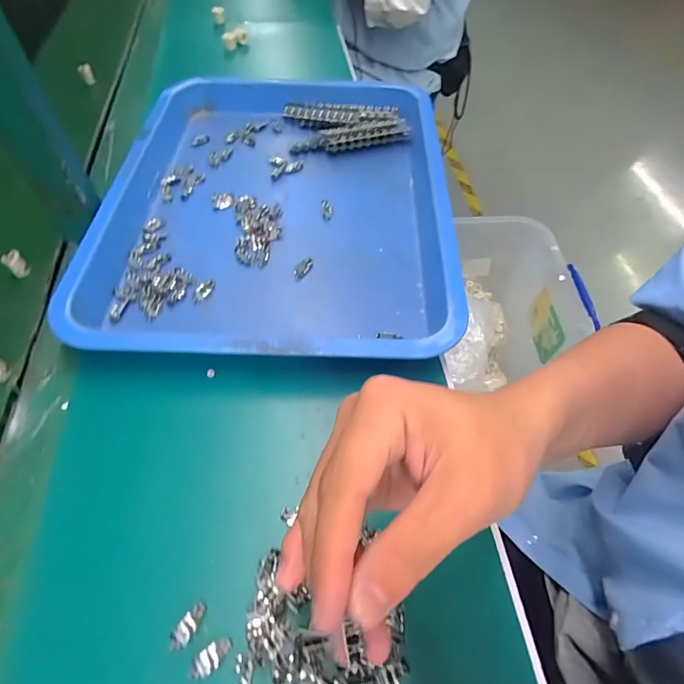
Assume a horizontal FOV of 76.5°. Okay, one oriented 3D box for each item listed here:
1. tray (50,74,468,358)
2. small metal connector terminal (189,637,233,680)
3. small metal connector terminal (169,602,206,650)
[{"bbox_3d":[-0.067,-0.163,0.466,0.328,0.041,0.431,1,56,1],"label":"tray"},{"bbox_3d":[-0.076,0.182,0.251,0.026,0.007,0.013,-34,62,-21],"label":"small metal connector terminal"},{"bbox_3d":[-0.092,0.170,0.260,0.012,0.004,0.026,23,44,15],"label":"small metal connector terminal"}]

